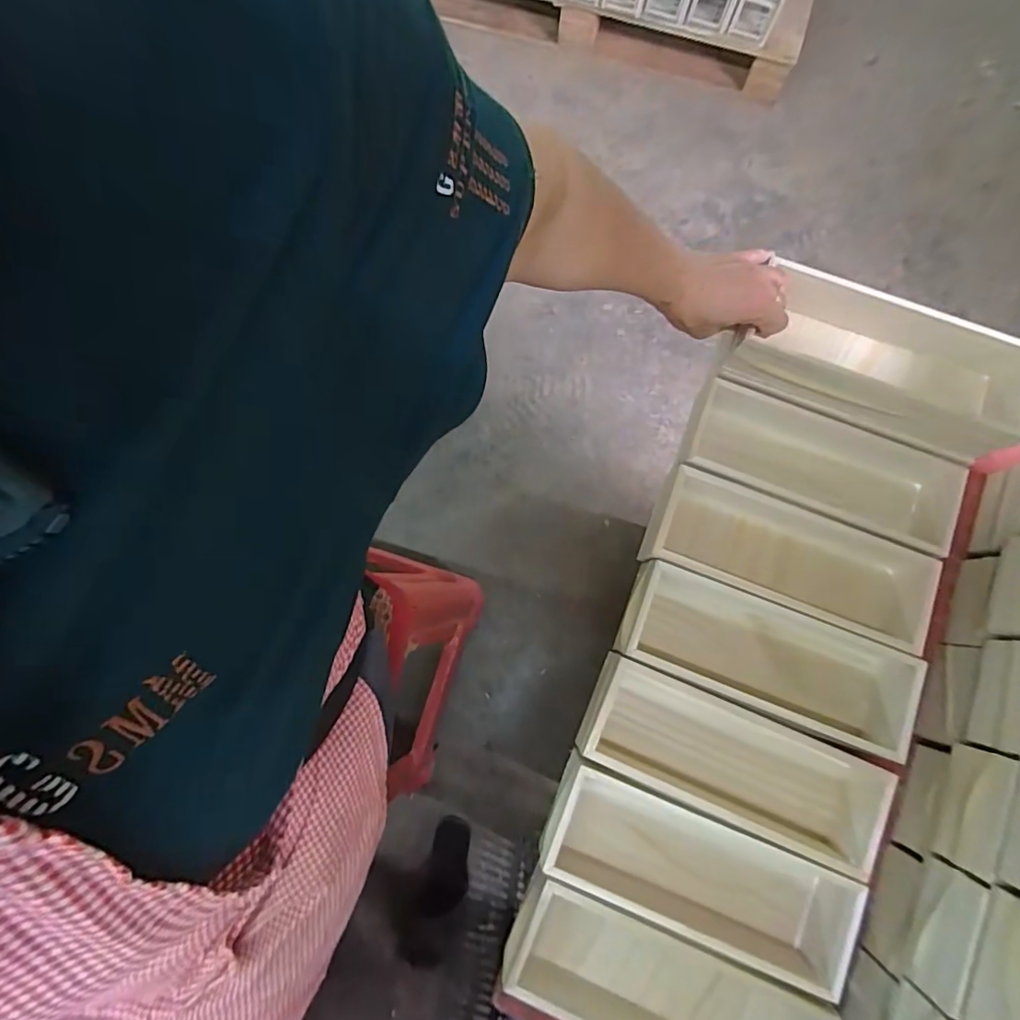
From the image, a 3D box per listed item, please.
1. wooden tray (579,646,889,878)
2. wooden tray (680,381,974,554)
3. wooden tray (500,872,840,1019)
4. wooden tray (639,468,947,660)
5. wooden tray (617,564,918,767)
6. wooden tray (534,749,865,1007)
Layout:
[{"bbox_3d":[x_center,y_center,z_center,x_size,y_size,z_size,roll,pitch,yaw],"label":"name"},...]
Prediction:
[{"bbox_3d":[0.224,0.252,0.531,0.294,0.062,0.106,23,79,4],"label":"wooden tray"},{"bbox_3d":[0.338,-0.042,0.586,0.294,0.074,0.104,21,79,4],"label":"wooden tray"},{"bbox_3d":[0.142,0.452,0.499,0.299,0.078,0.118,23,79,4],"label":"wooden tray"},{"bbox_3d":[0.292,0.051,0.563,0.290,0.059,0.106,20,79,4],"label":"wooden tray"},{"bbox_3d":[0.255,0.151,0.546,0.280,0.063,0.103,21,79,4],"label":"wooden tray"},{"bbox_3d":[0.180,0.346,0.516,0.287,0.072,0.105,22,79,4],"label":"wooden tray"}]

